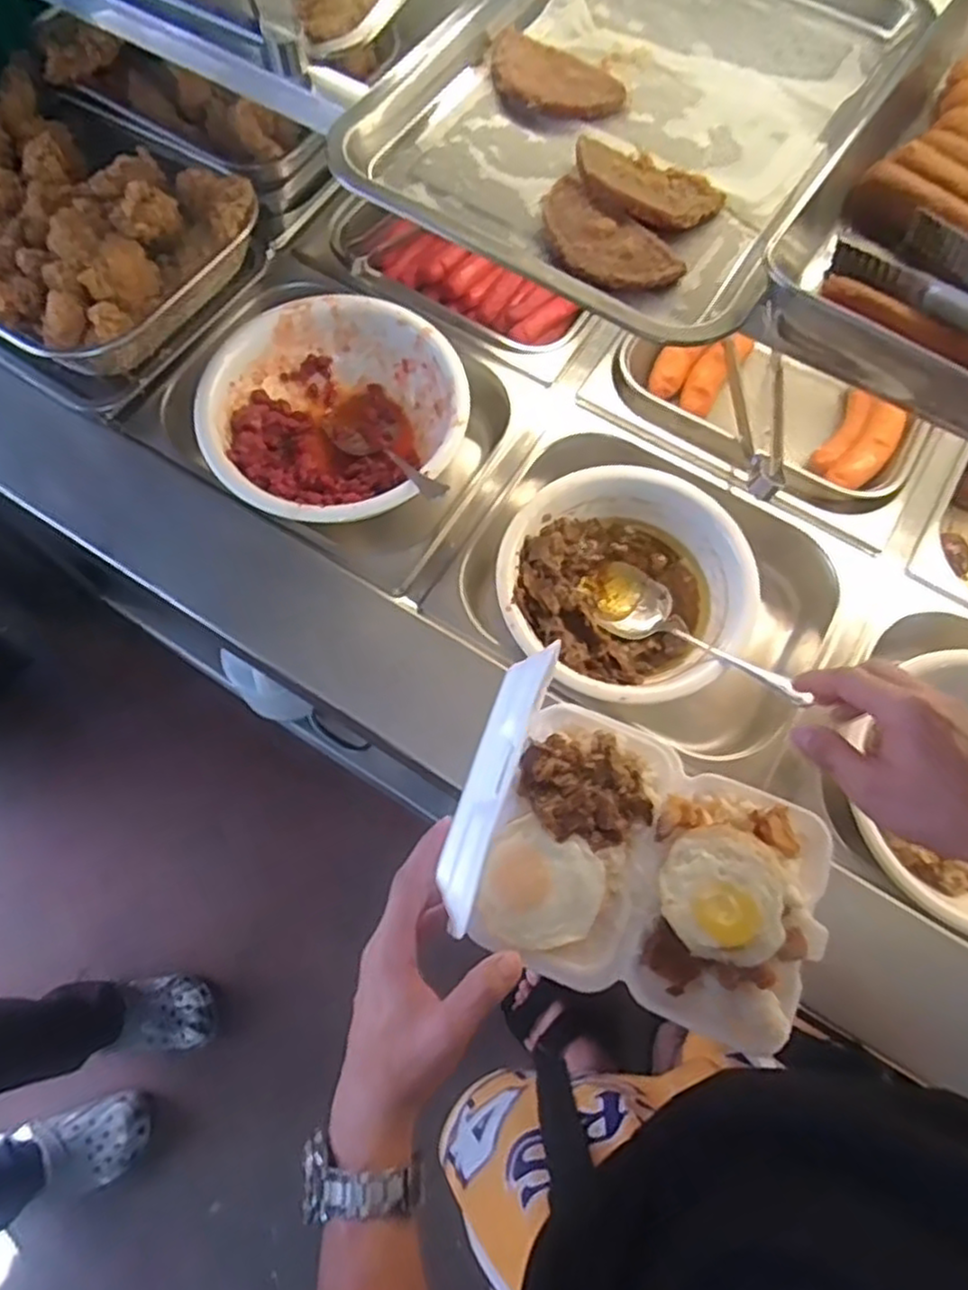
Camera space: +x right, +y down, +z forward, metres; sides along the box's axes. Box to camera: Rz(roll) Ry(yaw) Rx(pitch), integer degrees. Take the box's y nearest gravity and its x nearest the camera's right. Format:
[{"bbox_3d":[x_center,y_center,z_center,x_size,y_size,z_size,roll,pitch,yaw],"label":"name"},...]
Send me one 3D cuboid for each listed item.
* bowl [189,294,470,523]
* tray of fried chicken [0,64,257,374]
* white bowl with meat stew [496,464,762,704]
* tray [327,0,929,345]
[{"bbox_3d":[-0.143,-0.217,0.702,0.239,0.072,0.235,0,70,0],"label":"bowl"},{"bbox_3d":[-0.406,-0.410,0.691,0.326,0.085,0.280,36,74,11],"label":"tray of fried chicken"},{"bbox_3d":[0.127,-0.050,0.648,0.219,0.077,0.209,-19,72,-7],"label":"white bowl with meat stew"},{"bbox_3d":[0.089,-0.337,0.435,0.254,0.030,0.325,29,73,9],"label":"tray"}]

